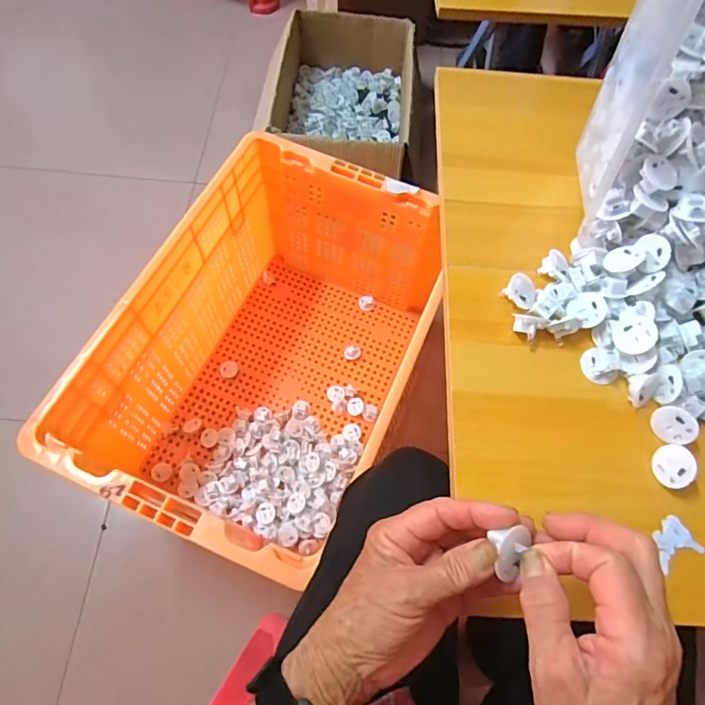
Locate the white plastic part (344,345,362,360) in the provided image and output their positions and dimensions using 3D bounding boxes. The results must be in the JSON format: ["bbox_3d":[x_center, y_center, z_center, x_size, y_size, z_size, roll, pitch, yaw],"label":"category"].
[{"bbox_3d":[0.000,0.000,0.965,0.034,0.006,0.032,1,65,-3],"label":"white plastic part"}]

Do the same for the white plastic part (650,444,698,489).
[{"bbox_3d":[0.255,0.090,0.380,0.014,0.031,0.033,14,59,-32],"label":"white plastic part"}]

